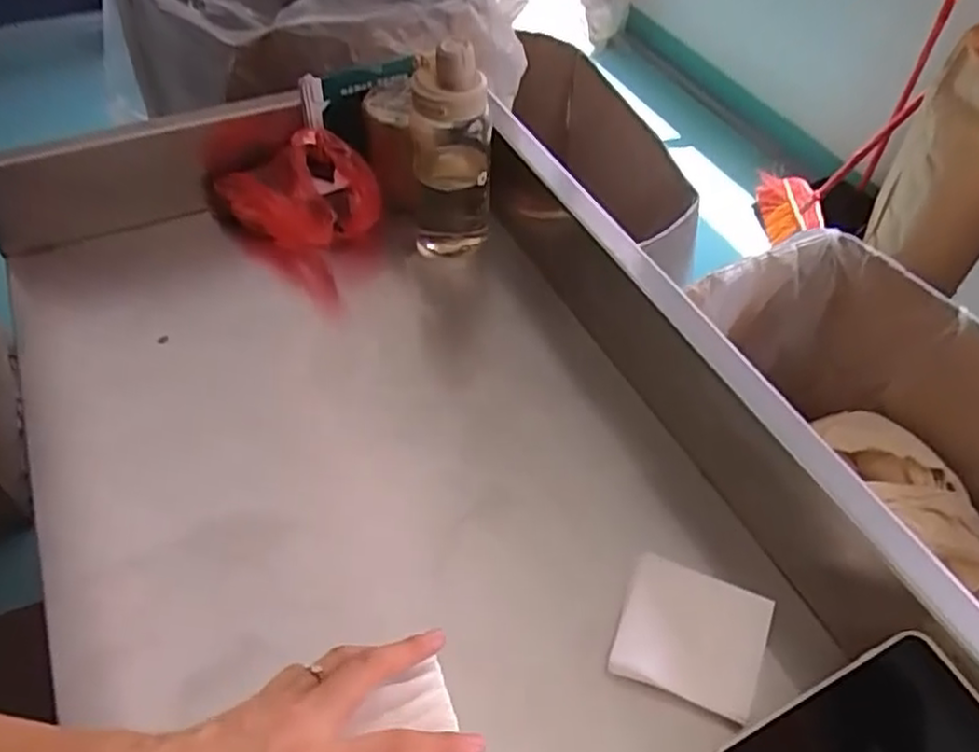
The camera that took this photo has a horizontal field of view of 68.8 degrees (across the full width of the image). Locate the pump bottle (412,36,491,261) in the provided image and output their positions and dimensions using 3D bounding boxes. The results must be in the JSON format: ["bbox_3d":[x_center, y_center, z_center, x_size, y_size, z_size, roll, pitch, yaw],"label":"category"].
[{"bbox_3d":[-0.038,-0.213,0.695,0.079,0.215,0.062,4,50,1],"label":"pump bottle"}]

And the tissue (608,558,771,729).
[{"bbox_3d":[0.141,0.179,0.498,0.096,0.008,0.087,19,63,11],"label":"tissue"}]

